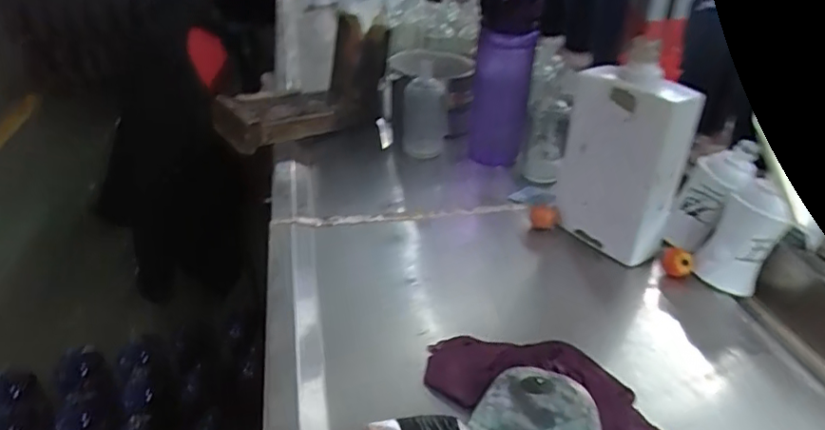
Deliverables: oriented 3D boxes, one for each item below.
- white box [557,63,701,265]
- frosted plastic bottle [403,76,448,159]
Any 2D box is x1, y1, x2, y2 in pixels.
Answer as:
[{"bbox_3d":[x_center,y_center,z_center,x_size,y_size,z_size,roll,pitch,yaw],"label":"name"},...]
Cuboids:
[{"bbox_3d":[0.206,-0.050,0.565,0.063,0.175,0.107,-16,33,-25],"label":"white box"},{"bbox_3d":[0.017,-0.134,0.780,0.060,0.103,0.060,0,30,1],"label":"frosted plastic bottle"}]

